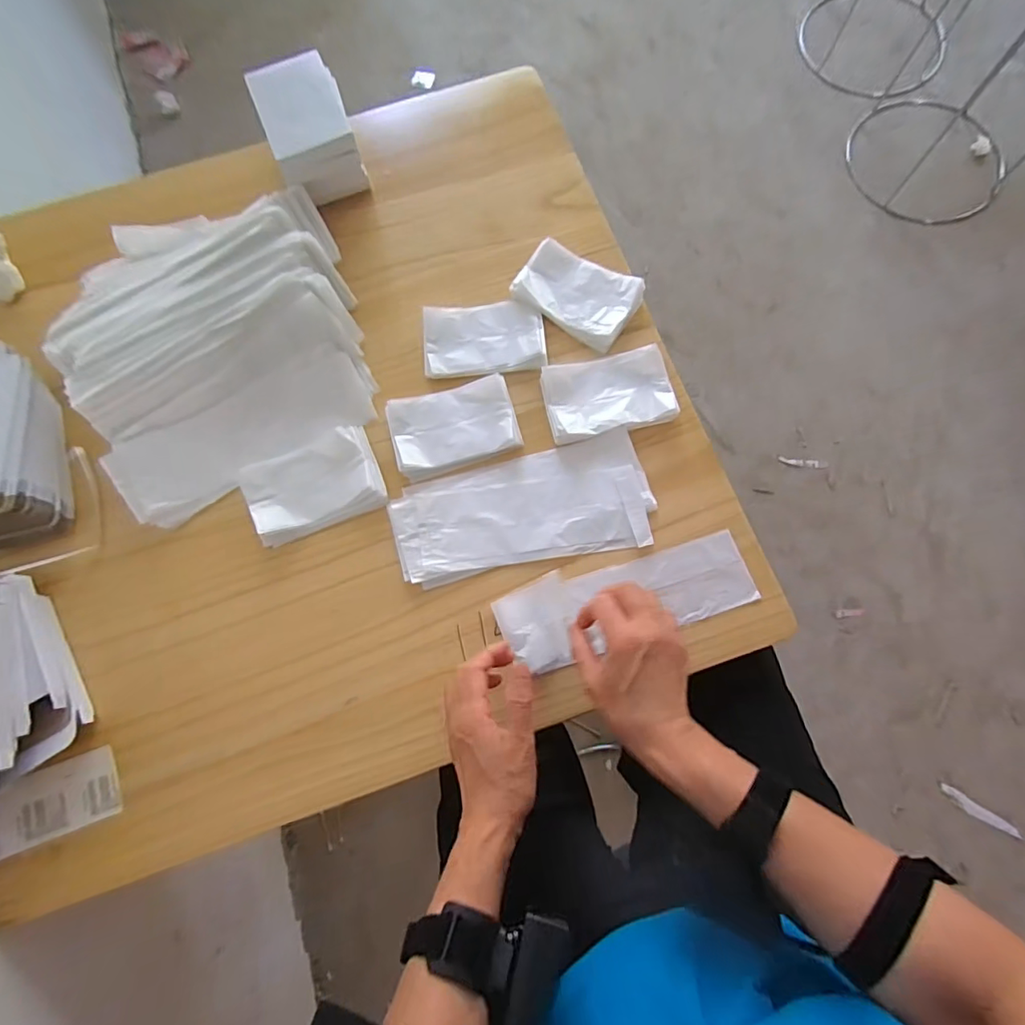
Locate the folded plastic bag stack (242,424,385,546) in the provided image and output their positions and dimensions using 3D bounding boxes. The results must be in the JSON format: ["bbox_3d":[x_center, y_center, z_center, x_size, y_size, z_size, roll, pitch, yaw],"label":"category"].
[{"bbox_3d":[-0.206,-0.031,0.545,0.132,0.019,0.092,-22,77,-3],"label":"folded plastic bag stack"}]

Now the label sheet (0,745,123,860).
[{"bbox_3d":[-0.429,0.270,0.491,0.122,0.010,0.063,-21,77,-2],"label":"label sheet"}]

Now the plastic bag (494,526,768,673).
[{"bbox_3d":[0.109,0.085,0.505,0.239,0.012,0.080,-15,78,-1],"label":"plastic bag"}]

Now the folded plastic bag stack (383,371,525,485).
[{"bbox_3d":[-0.062,-0.091,0.555,0.129,0.013,0.084,-15,77,-1],"label":"folded plastic bag stack"}]

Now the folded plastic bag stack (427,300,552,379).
[{"bbox_3d":[-0.031,-0.192,0.583,0.130,0.016,0.083,-4,77,2],"label":"folded plastic bag stack"}]

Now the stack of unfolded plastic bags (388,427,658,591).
[{"bbox_3d":[0.010,-0.001,0.536,0.255,0.009,0.114,-14,77,-1],"label":"stack of unfolded plastic bags"}]

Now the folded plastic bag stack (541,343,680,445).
[{"bbox_3d":[0.102,-0.127,0.559,0.133,0.012,0.087,-12,77,0],"label":"folded plastic bag stack"}]

